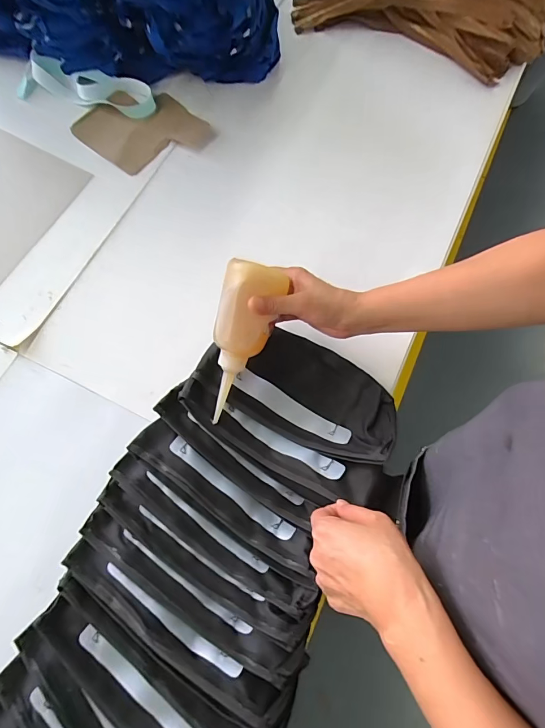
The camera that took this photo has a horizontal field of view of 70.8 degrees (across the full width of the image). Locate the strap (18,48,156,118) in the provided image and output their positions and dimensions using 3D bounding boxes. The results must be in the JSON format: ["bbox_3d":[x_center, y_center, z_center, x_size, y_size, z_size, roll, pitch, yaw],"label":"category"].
[{"bbox_3d":[-0.293,-0.433,0.605,0.205,0.034,0.069,13,72,1],"label":"strap"}]

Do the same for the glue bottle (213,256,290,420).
[{"bbox_3d":[-0.037,-0.024,0.422,0.059,0.047,0.175,20,108,10],"label":"glue bottle"}]

